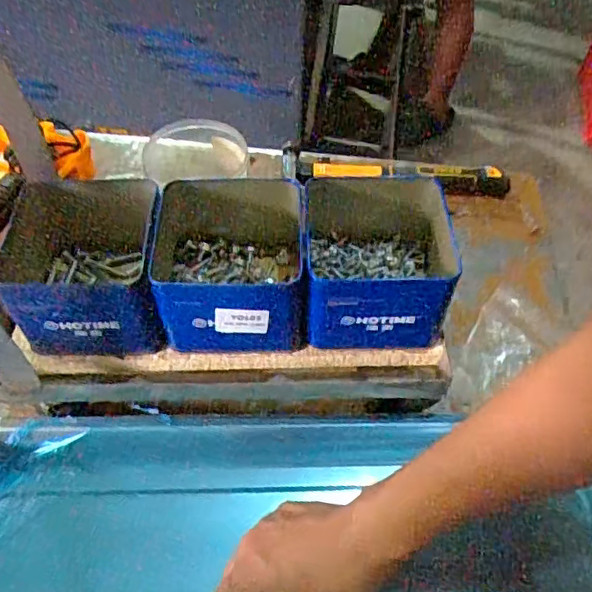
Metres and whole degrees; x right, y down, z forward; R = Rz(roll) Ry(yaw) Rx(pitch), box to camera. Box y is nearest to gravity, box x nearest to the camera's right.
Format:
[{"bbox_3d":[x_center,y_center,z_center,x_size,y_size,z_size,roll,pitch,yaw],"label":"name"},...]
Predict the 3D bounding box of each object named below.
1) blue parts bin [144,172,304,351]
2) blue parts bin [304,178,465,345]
[{"bbox_3d":[-0.058,-0.028,0.485,0.127,0.076,0.138,-1,52,-3],"label":"blue parts bin"},{"bbox_3d":[0.065,-0.026,0.482,0.107,0.075,0.118,3,52,0],"label":"blue parts bin"}]

